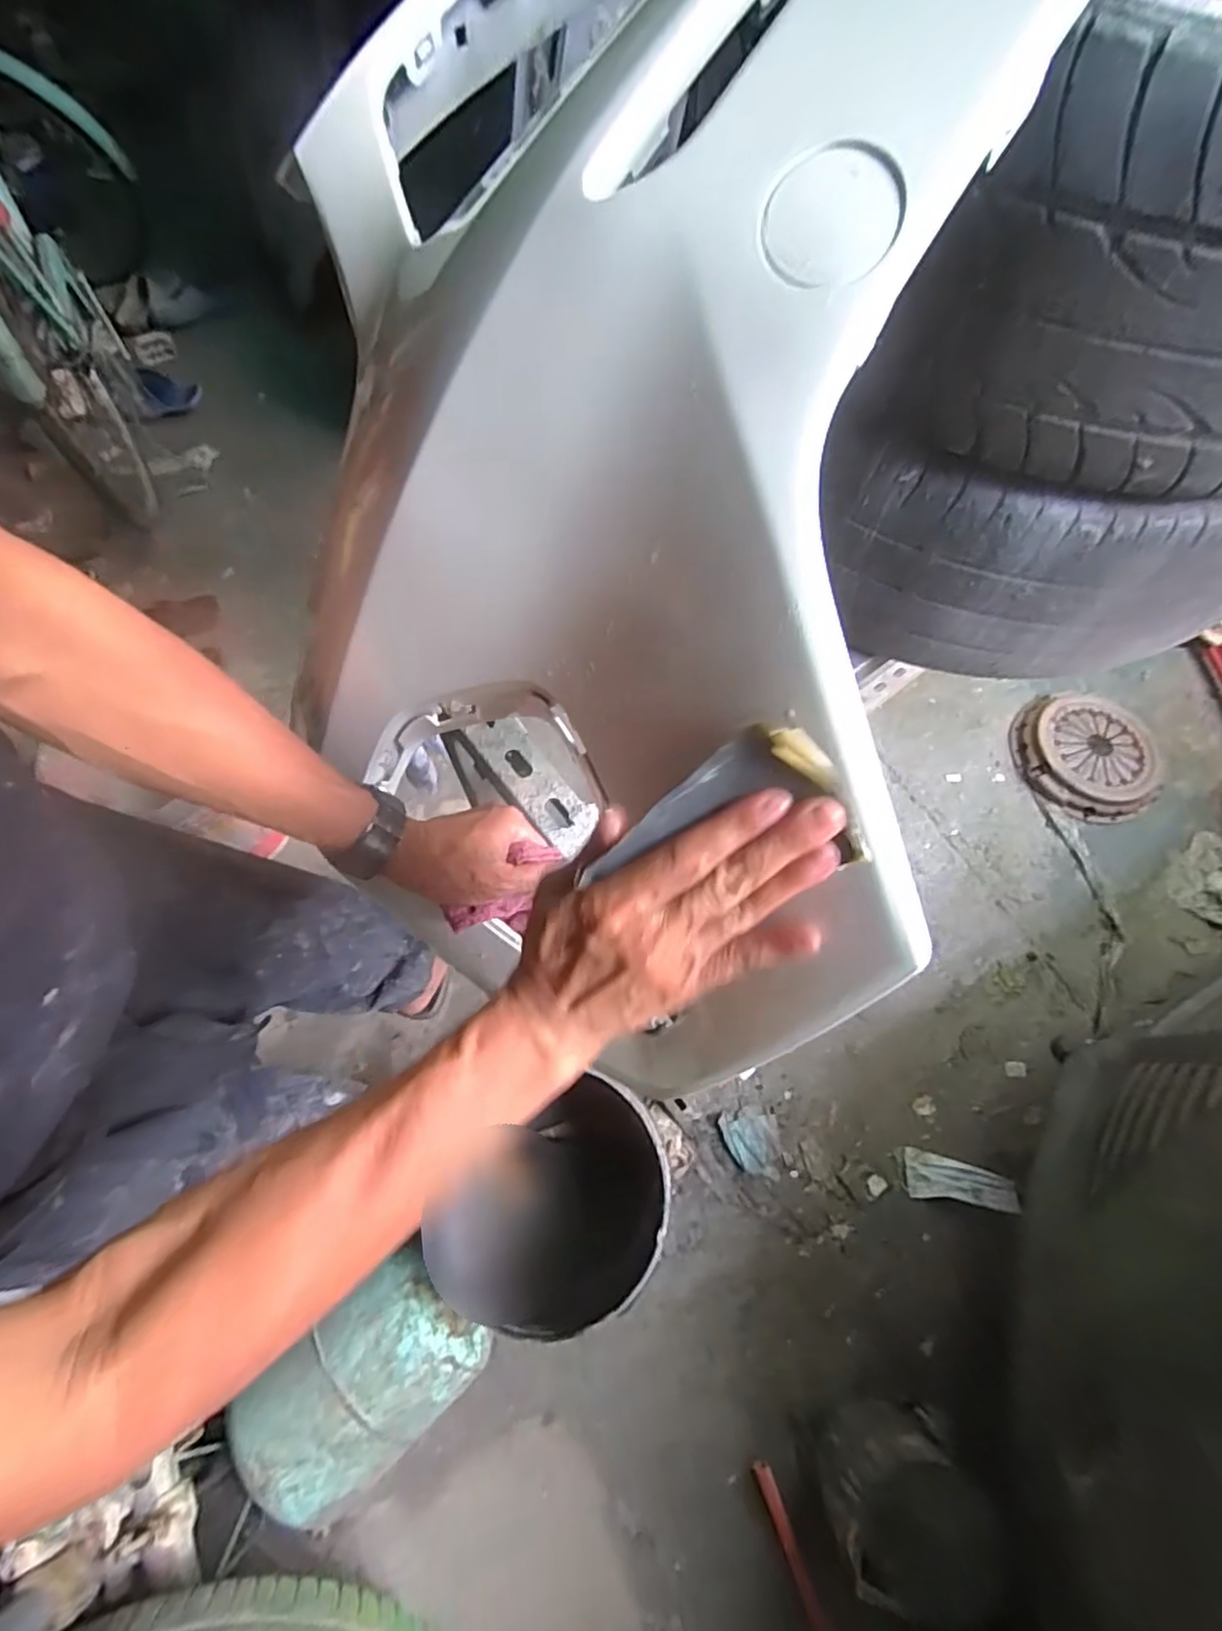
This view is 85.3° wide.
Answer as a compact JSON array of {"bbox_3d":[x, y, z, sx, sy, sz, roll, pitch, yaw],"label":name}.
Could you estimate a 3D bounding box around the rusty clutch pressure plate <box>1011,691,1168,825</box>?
[{"bbox_3d":[0.966,-0.120,1.356,0.252,0.060,0.277,6,67,4],"label":"rusty clutch pressure plate"}]

